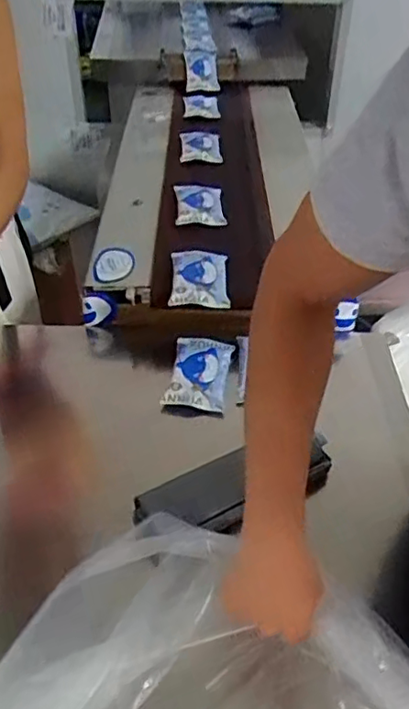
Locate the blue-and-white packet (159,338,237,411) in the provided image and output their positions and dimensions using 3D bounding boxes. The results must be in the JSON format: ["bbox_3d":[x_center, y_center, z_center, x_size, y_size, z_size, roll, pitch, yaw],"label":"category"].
[{"bbox_3d":[-0.006,0.020,0.859,0.083,0.019,0.138,7,40,5],"label":"blue-and-white packet"}]

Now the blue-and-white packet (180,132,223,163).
[{"bbox_3d":[-0.013,-0.470,1.315,0.088,0.028,0.148,-4,40,-7],"label":"blue-and-white packet"}]

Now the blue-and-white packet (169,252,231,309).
[{"bbox_3d":[-0.007,-0.119,0.905,0.085,0.022,0.134,1,40,-2],"label":"blue-and-white packet"}]

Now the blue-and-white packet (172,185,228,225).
[{"bbox_3d":[-0.008,-0.279,1.094,0.088,0.016,0.155,-1,40,-4],"label":"blue-and-white packet"}]

